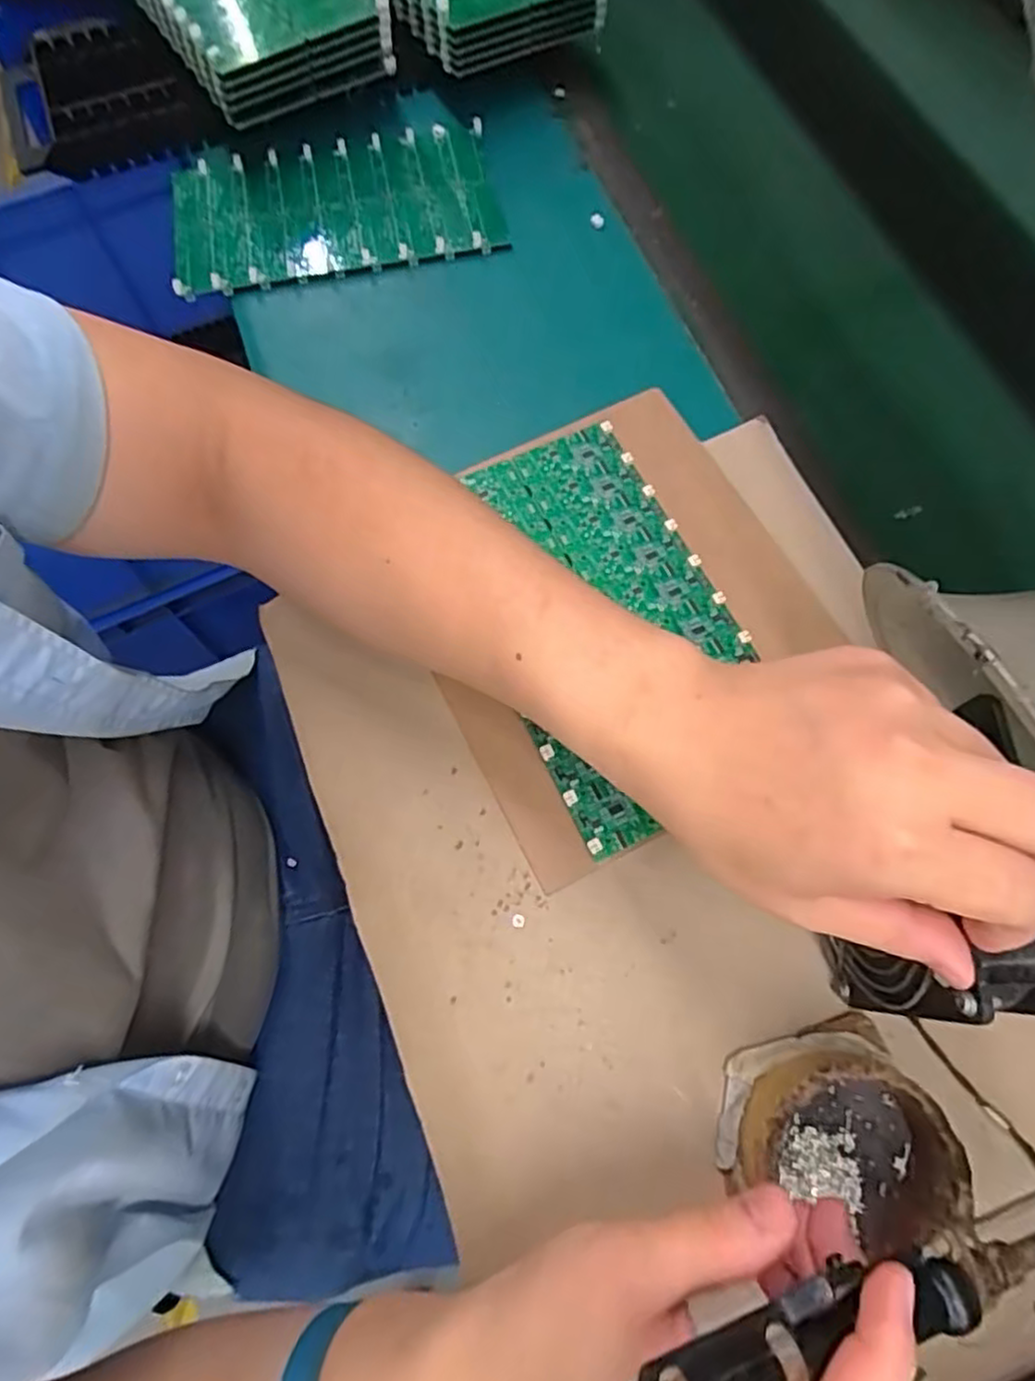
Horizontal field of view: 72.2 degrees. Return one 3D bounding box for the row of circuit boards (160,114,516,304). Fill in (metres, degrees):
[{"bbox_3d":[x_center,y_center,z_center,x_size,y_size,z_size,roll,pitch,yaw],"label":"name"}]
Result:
[{"bbox_3d":[-0.145,-0.383,0.560,0.248,0.017,0.154,-11,69,-3],"label":"row of circuit boards"}]

